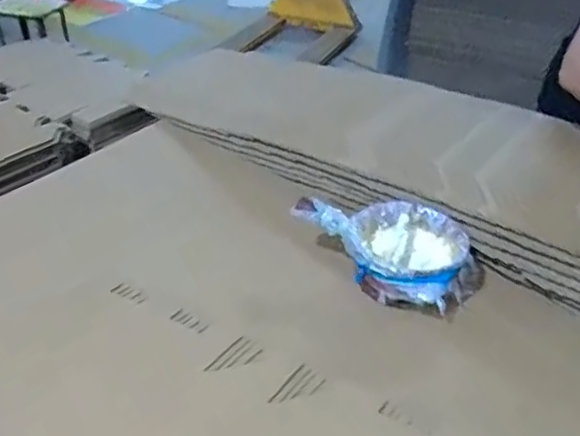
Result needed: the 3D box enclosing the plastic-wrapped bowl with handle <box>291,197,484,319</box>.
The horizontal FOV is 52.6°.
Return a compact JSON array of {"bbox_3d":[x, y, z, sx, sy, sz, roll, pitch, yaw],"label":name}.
[{"bbox_3d":[0.178,0.051,1.038,0.288,0.114,0.202,30,45,33],"label":"plastic-wrapped bowl with handle"}]

